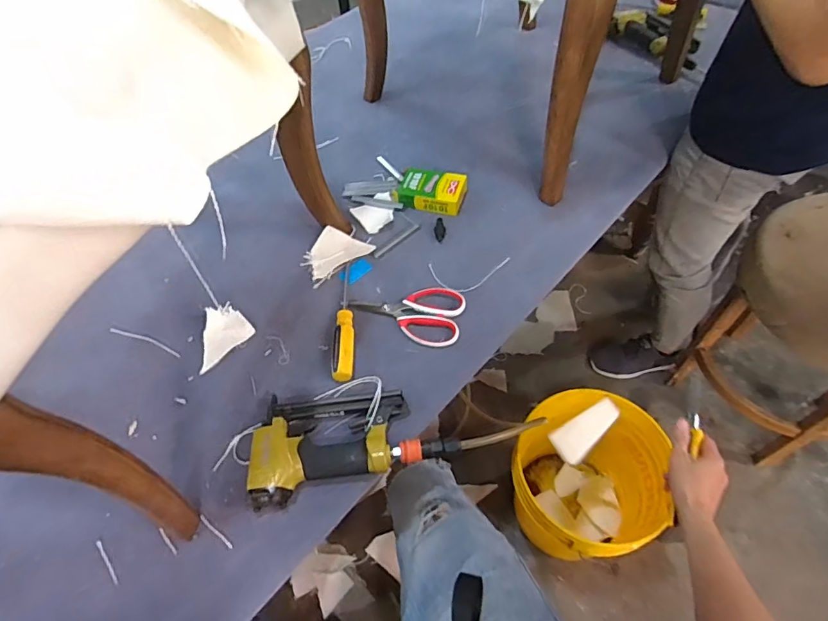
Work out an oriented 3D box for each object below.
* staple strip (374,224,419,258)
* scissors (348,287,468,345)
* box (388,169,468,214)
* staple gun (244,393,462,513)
[{"bbox_3d":[-0.031,-0.123,0.827,0.101,0.004,0.015,-39,62,-22],"label":"staple strip"},{"bbox_3d":[-0.012,-0.002,0.732,0.173,0.013,0.094,12,57,11],"label":"scissors"},{"bbox_3d":[0.031,-0.223,0.872,0.124,0.033,0.088,14,57,12],"label":"box"},{"bbox_3d":[-0.081,0.161,0.606,0.244,0.038,0.119,-12,56,-6],"label":"staple gun"}]

